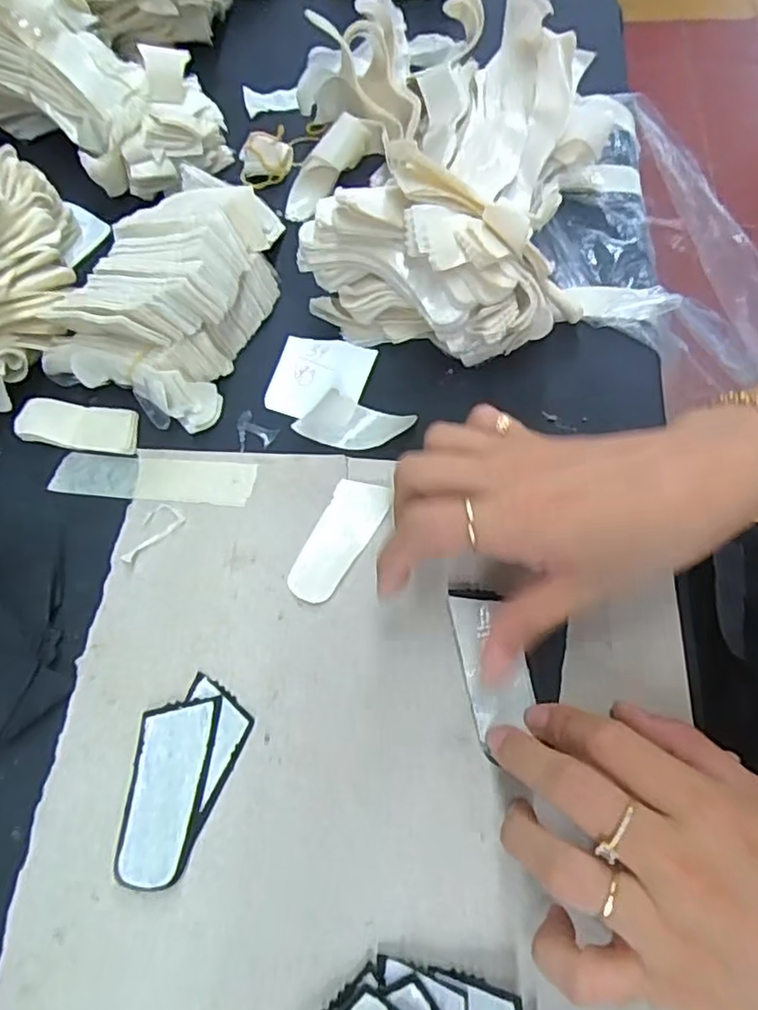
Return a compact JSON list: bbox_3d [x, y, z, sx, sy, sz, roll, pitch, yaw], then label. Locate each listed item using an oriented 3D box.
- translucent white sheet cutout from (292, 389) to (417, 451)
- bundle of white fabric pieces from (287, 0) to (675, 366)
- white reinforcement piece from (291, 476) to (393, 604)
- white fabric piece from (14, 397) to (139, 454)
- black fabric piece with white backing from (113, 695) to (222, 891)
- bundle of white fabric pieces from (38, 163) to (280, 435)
[{"bbox_3d":[-0.011,-0.045,0.333,0.057,0.012,0.029,9,65,7],"label":"translucent white sheet cutout"},{"bbox_3d":[0.048,-0.197,0.366,0.198,0.081,0.239,-8,64,-1],"label":"bundle of white fabric pieces"},{"bbox_3d":[-0.020,0.017,0.311,0.027,0.004,0.065,22,72,18],"label":"white reinforcement piece"},{"bbox_3d":[-0.163,-0.043,0.345,0.068,0.007,0.025,7,65,6],"label":"white fabric piece"},{"bbox_3d":[-0.088,0.118,0.265,0.032,0.005,0.071,1,65,3],"label":"black fabric piece with white backing"},{"bbox_3d":[-0.104,-0.129,0.354,0.092,0.057,0.156,22,68,13],"label":"bundle of white fabric pieces"}]

